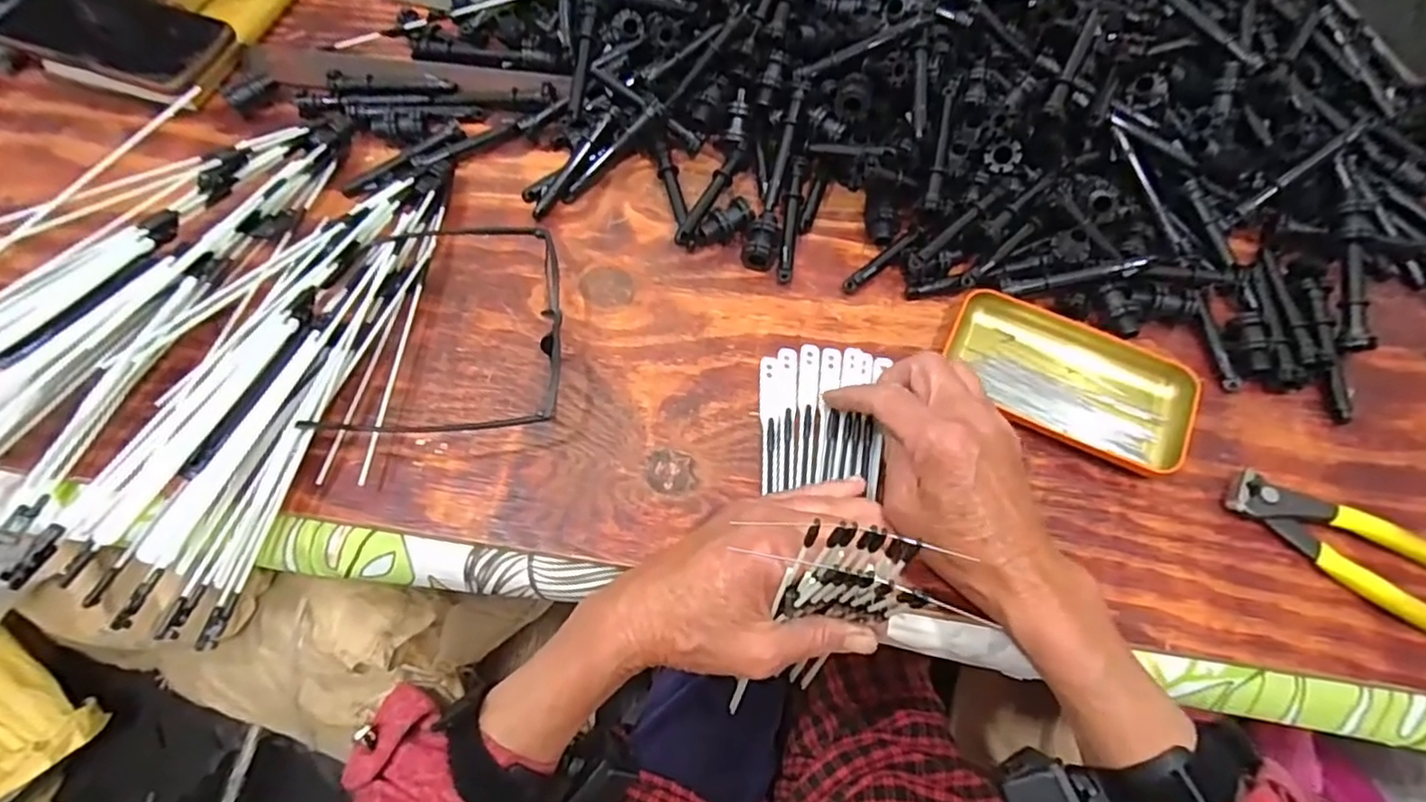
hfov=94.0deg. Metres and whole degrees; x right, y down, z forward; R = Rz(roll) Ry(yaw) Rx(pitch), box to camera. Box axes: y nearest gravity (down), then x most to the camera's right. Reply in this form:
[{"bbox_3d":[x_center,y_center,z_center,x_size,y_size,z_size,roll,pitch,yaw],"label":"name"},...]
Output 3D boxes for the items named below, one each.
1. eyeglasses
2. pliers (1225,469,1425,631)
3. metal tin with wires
[{"bbox_3d":[-0.166,-0.056,0.419,0.143,0.032,0.151,-6,64,0],"label":"eyeglasses"},{"bbox_3d":[0.367,0.090,0.362,0.161,0.021,0.046,31,69,17],"label":"pliers"},{"bbox_3d":[0.216,-0.017,0.406,0.141,0.017,0.076,25,68,15],"label":"metal tin with wires"}]

